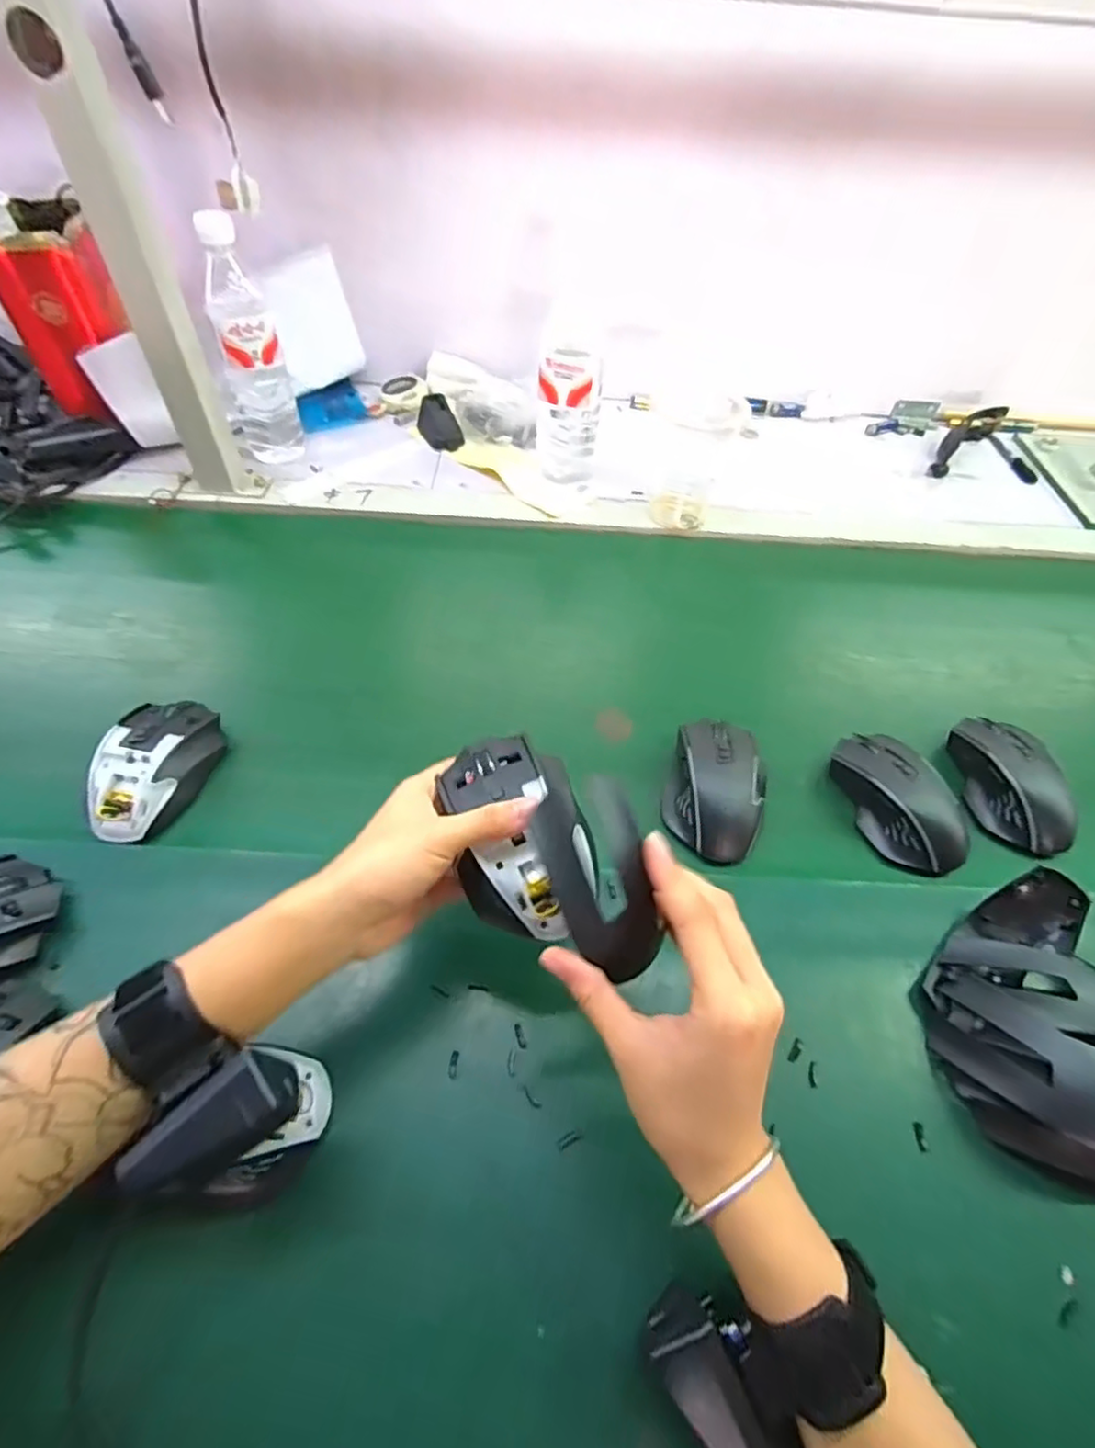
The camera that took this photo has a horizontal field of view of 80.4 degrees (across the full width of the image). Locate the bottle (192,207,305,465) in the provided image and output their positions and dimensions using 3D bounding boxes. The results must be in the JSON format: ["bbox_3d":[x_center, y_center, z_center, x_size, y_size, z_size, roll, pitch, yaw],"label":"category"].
[{"bbox_3d":[-0.314,-0.385,0.678,0.064,0.234,0.055,-24,58,-19],"label":"bottle"}]

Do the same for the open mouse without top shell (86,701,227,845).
[{"bbox_3d":[-0.290,0.034,0.483,0.073,0.049,0.117,12,54,6],"label":"open mouse without top shell"}]

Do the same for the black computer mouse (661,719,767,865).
[{"bbox_3d":[0.129,0.043,0.492,0.069,0.038,0.113,15,54,8],"label":"black computer mouse"}]

